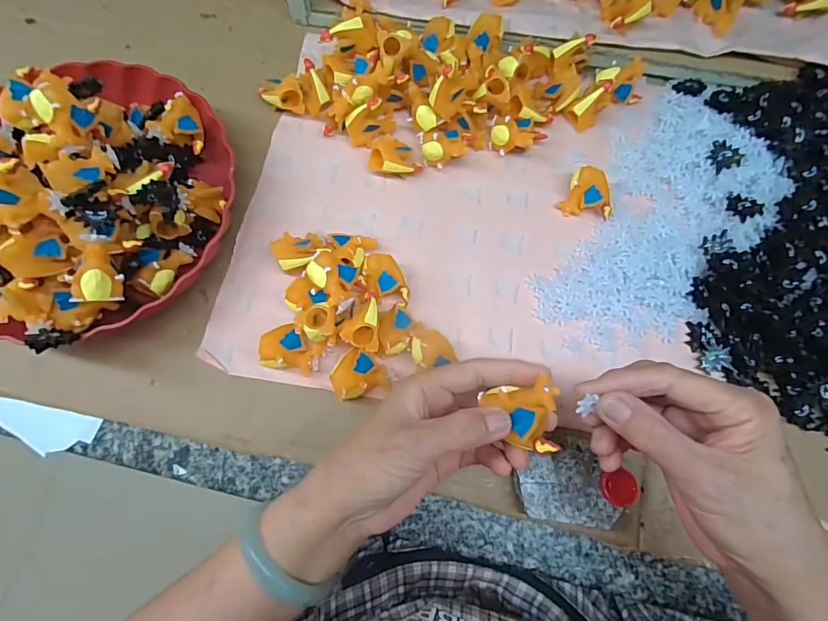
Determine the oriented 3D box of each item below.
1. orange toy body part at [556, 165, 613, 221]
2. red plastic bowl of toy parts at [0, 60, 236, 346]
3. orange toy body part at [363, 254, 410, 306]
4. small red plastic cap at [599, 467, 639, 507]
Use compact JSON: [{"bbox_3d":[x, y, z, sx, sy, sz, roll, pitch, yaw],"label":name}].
[{"bbox_3d":[0.155,-0.102,0.379,0.046,0.032,0.032,8,75,1],"label":"orange toy body part"},{"bbox_3d":[-0.253,-0.094,0.335,0.207,0.100,0.243,-5,75,-2],"label":"red plastic bowl of toy parts"},{"bbox_3d":[-0.023,-0.024,0.355,0.032,0.031,0.039,-12,75,-4],"label":"orange toy body part"},{"bbox_3d":[0.146,0.126,0.306,0.024,0.008,0.024,-28,94,18],"label":"small red plastic cap"}]

